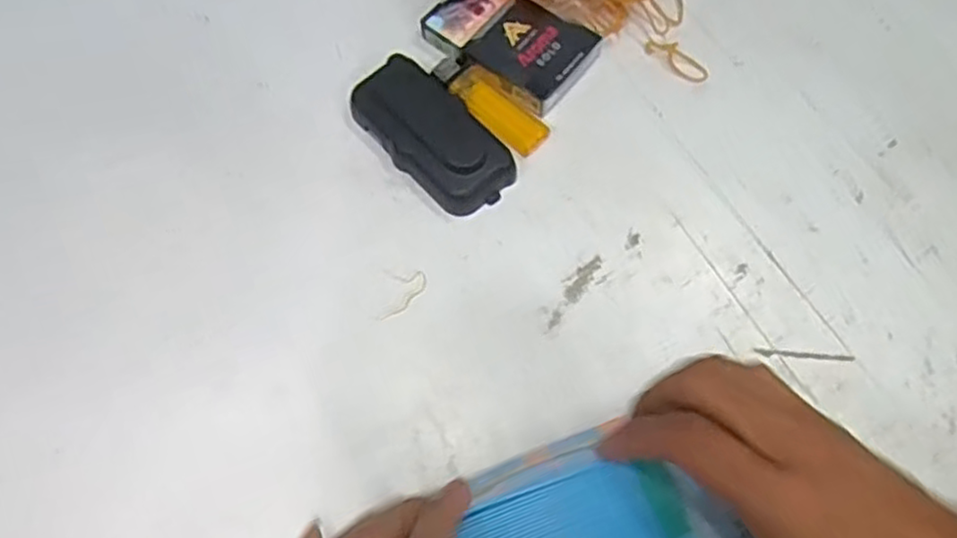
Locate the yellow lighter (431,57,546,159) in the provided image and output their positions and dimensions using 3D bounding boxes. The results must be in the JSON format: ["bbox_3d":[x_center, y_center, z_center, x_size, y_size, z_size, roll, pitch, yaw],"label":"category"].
[{"bbox_3d":[0.008,-0.103,0.441,0.079,0.009,0.026,40,74,13],"label":"yellow lighter"}]

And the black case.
[{"bbox_3d":[-0.027,-0.082,0.426,0.053,0.023,0.104,-40,75,-14],"label":"black case"}]

